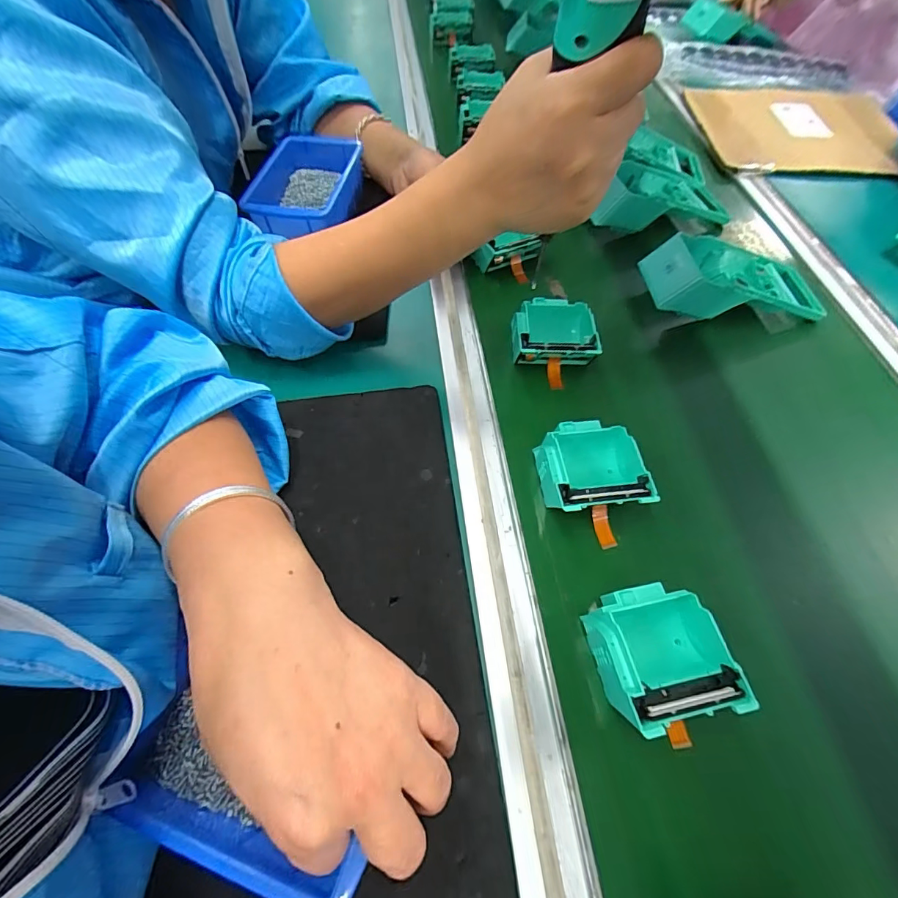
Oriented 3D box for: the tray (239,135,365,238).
[{"bbox_3d":[-0.165,-0.297,0.497,0.105,0.037,0.148,6,58,1],"label":"tray"}]

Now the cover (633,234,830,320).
[{"bbox_3d":[0.304,-0.181,0.469,0.192,0.058,0.099,-2,59,-2],"label":"cover"}]

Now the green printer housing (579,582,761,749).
[{"bbox_3d":[0.134,0.136,0.283,0.075,0.039,0.086,-8,59,-8],"label":"green printer housing"}]

